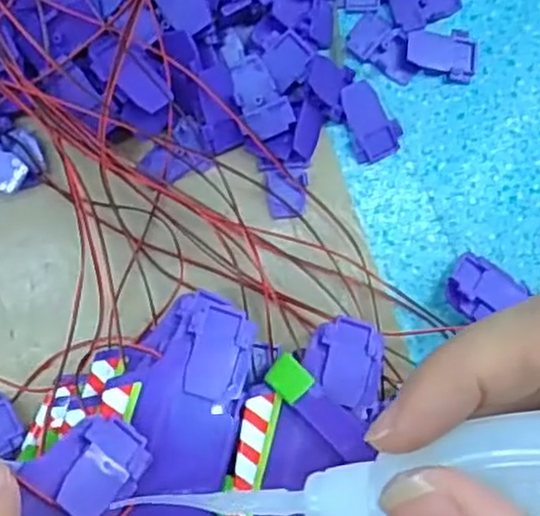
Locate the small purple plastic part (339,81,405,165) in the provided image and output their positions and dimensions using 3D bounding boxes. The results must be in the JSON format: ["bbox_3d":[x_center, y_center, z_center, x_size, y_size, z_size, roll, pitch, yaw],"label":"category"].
[{"bbox_3d":[0.035,-0.047,0.256,0.017,0.007,0.026,-20,86,-8],"label":"small purple plastic part"}]

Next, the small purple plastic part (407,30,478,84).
[{"bbox_3d":[0.061,-0.072,0.262,0.026,0.004,0.017,6,83,-6],"label":"small purple plastic part"}]

